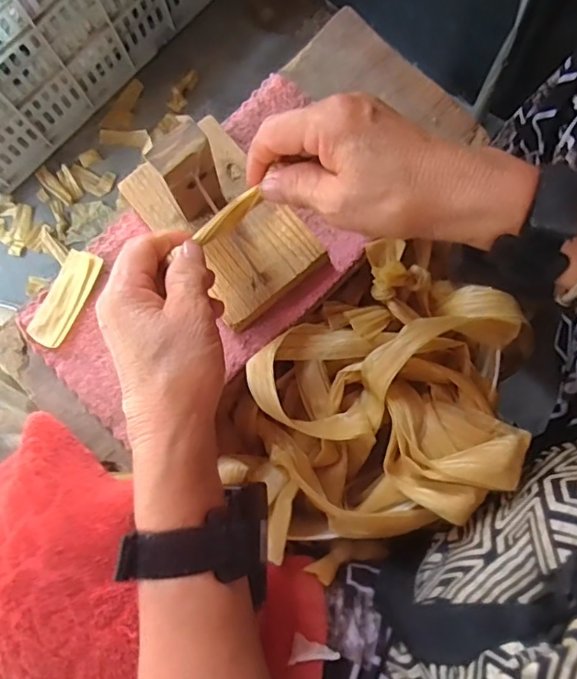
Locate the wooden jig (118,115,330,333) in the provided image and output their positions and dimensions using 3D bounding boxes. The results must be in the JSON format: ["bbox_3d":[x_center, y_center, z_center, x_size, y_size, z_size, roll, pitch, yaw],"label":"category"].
[{"bbox_3d":[-0.048,-0.100,0.363,0.085,0.117,0.140,-37,77,-10],"label":"wooden jig"}]

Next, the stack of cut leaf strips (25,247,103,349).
[{"bbox_3d":[-0.169,-0.032,0.420,0.031,0.005,0.075,27,84,13],"label":"stack of cut leaf strips"}]

